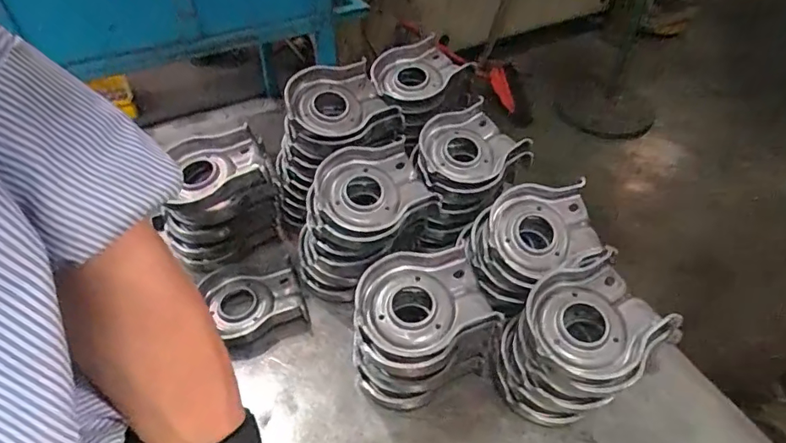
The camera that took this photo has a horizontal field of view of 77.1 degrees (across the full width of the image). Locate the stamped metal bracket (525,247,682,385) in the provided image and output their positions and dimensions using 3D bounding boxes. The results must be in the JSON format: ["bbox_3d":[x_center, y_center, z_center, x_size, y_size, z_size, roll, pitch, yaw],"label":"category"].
[{"bbox_3d":[0.186,0.090,0.462,0.126,0.032,0.109,-23,50,-23],"label":"stamped metal bracket"}]

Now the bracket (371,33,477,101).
[{"bbox_3d":[0.031,-0.206,0.671,0.125,0.027,0.116,-32,54,-29],"label":"bracket"}]

